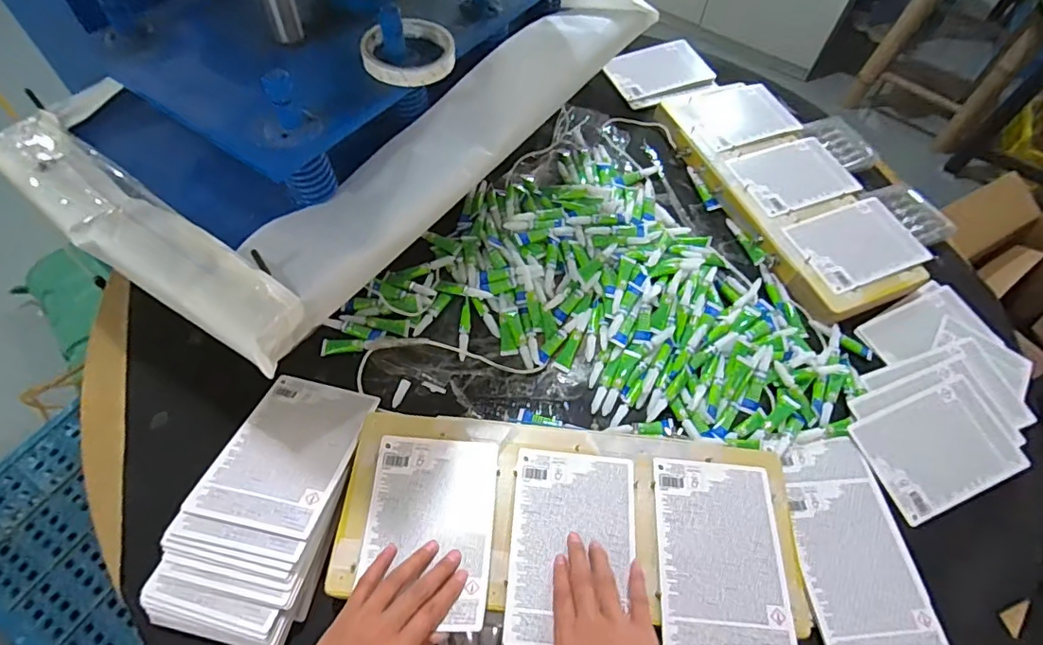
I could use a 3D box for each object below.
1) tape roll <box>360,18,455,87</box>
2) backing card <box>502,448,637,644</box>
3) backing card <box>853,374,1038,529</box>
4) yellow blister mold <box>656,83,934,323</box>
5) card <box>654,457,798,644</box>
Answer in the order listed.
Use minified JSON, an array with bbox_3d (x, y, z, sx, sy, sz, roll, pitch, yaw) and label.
[{"bbox_3d":[-0.112,-0.269,0.525,0.088,0.016,0.090,2,58,-3],"label":"tape roll"},{"bbox_3d":[0.048,0.203,0.486,0.114,0.008,0.167,7,59,-1],"label":"backing card"},{"bbox_3d":[0.470,0.139,0.594,0.169,0.010,0.116,-20,70,-11],"label":"backing card"},{"bbox_3d":[0.385,-0.204,0.779,0.195,0.033,0.431,-18,62,-15],"label":"yellow blister mold"},{"bbox_3d":[0.185,0.214,0.491,0.114,0.005,0.169,5,58,1],"label":"card"}]

